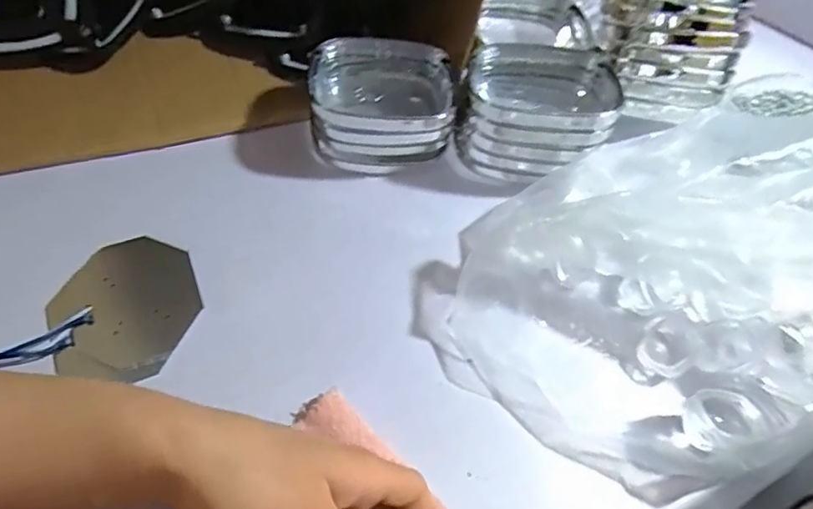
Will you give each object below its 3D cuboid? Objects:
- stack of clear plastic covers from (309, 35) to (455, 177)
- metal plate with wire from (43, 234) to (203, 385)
[{"bbox_3d":[-0.021,-0.126,0.468,0.119,0.070,0.102,-6,55,-10],"label":"stack of clear plastic covers"},{"bbox_3d":[-0.189,0.035,0.370,0.100,0.006,0.100,-2,57,3],"label":"metal plate with wire"}]

